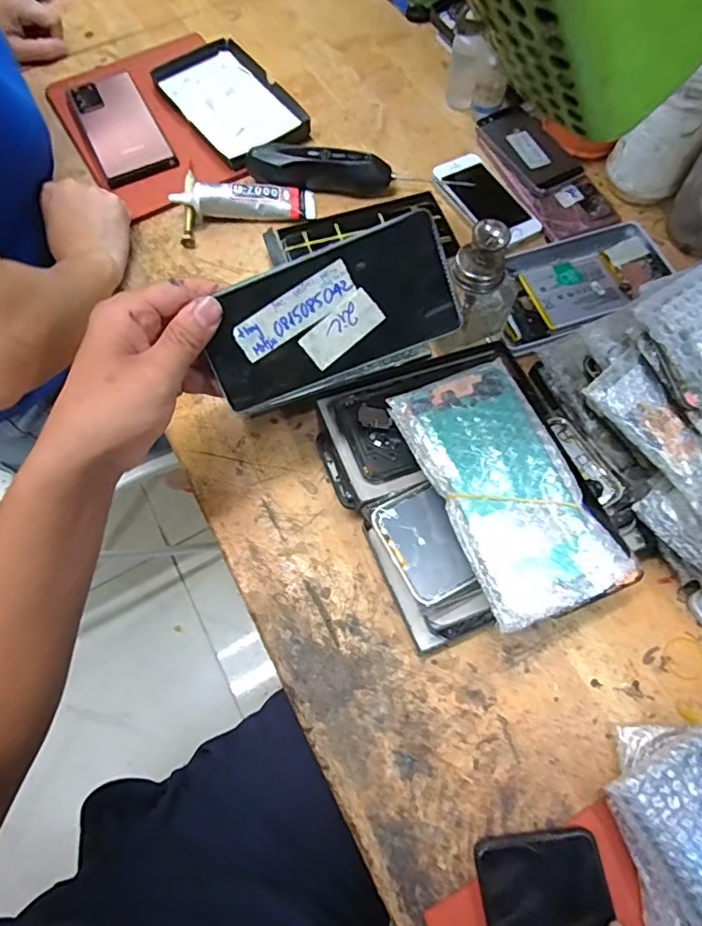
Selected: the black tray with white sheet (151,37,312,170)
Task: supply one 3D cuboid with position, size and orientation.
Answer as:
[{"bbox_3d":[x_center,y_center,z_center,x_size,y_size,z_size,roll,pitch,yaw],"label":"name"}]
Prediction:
[{"bbox_3d":[-0.134,-0.405,0.600,0.110,0.017,0.191,-36,71,-12],"label":"black tray with white sheet"}]

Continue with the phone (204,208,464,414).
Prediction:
[{"bbox_3d":[-0.010,-0.090,0.326,0.144,0.005,0.074,-22,104,6],"label":"phone"}]

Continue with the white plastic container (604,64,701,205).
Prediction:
[{"bbox_3d":[0.299,-0.314,0.498,0.070,0.110,0.069,26,71,11],"label":"white plastic container"}]

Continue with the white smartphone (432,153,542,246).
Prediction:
[{"bbox_3d":[0.139,-0.268,0.545,0.056,0.010,0.122,-35,71,-12],"label":"white smartphone"}]

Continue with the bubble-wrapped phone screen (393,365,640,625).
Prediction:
[{"bbox_3d":[0.099,0.014,0.346,0.088,0.008,0.171,-22,71,-7],"label":"bubble-wrapped phone screen"}]

